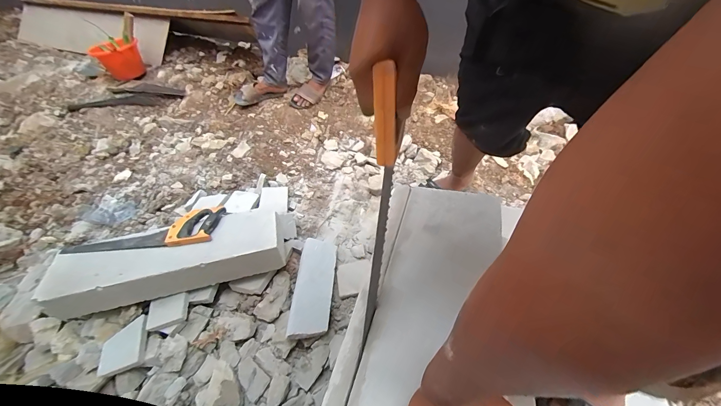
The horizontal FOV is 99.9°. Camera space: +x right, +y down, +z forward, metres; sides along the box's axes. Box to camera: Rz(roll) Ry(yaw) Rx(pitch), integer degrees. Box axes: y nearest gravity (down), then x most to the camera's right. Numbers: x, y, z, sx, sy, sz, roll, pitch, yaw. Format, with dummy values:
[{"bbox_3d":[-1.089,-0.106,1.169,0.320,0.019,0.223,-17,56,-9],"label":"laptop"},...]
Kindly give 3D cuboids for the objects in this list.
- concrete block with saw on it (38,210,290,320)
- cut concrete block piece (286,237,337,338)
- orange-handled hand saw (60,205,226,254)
[{"bbox_3d":[-0.530,0.158,0.855,0.602,0.124,0.175,-11,49,-10],"label":"concrete block with saw on it"},{"bbox_3d":[-0.135,0.238,0.878,0.106,0.050,0.290,16,48,-13],"label":"cut concrete block piece"},{"bbox_3d":[-0.615,0.078,0.861,0.430,0.033,0.125,-2,48,-3],"label":"orange-handled hand saw"}]

